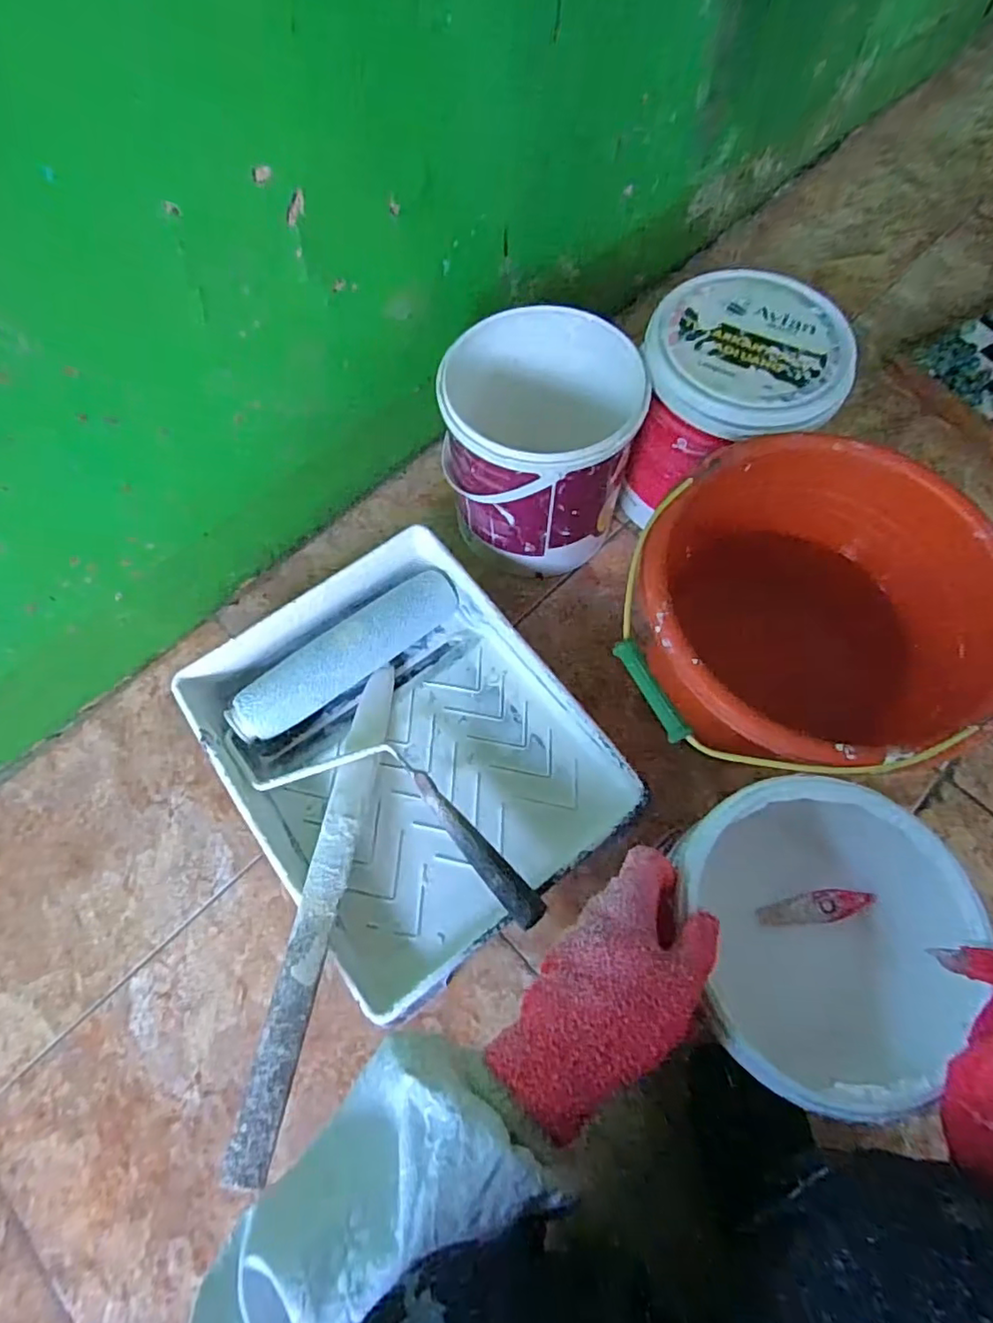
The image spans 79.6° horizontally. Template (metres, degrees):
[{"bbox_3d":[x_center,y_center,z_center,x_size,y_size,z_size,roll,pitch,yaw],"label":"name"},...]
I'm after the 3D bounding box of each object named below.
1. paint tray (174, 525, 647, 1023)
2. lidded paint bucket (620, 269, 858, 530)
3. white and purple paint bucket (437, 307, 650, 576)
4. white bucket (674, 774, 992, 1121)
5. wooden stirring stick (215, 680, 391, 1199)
[{"bbox_3d":[-0.082,0.079,0.553,0.282,0.072,0.345,-36,72,-13],"label":"paint tray"},{"bbox_3d":[0.223,-0.240,0.611,0.171,0.199,0.173,0,67,0],"label":"lidded paint bucket"},{"bbox_3d":[0.040,-0.213,0.605,0.176,0.188,0.184,0,67,0],"label":"white and purple paint bucket"},{"bbox_3d":[0.199,0.184,0.422,0.168,0.166,0.174,0,68,0],"label":"white bucket"},{"bbox_3d":[-0.135,0.165,0.480,0.034,0.016,0.387,11,52,-5],"label":"wooden stirring stick"}]

